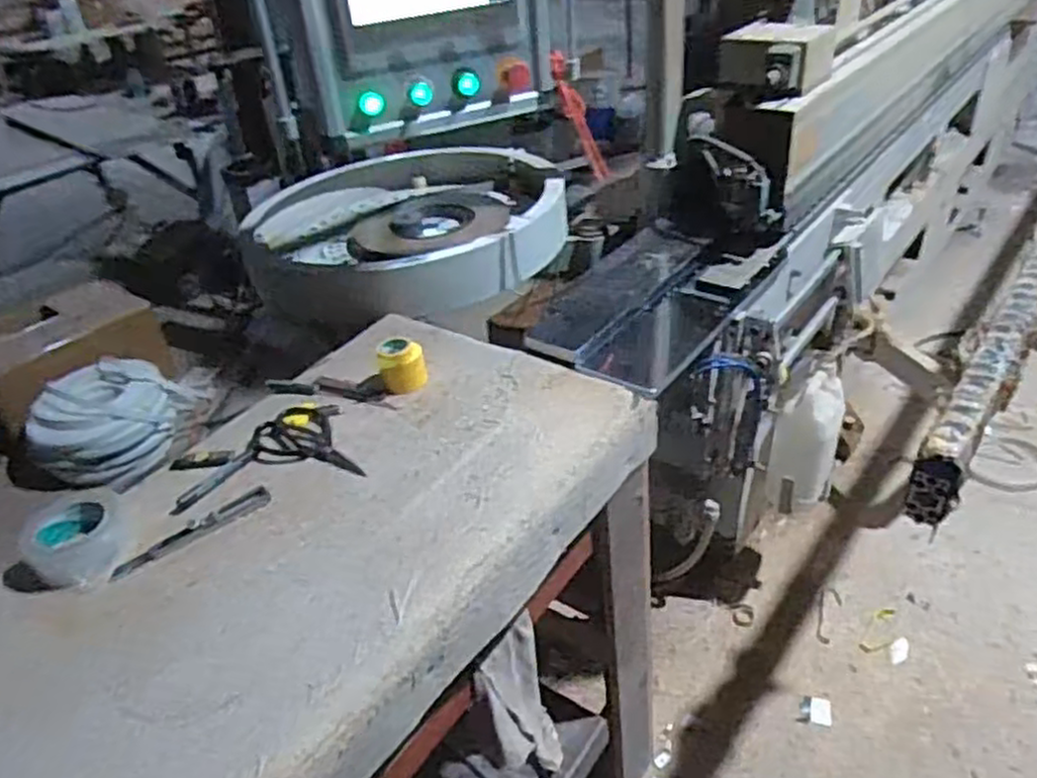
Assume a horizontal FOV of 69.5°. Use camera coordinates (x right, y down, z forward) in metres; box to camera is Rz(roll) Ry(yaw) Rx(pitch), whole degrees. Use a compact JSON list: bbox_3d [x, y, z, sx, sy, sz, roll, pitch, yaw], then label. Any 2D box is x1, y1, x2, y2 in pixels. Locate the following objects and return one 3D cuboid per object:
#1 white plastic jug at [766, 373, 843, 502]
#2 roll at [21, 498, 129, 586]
[{"bbox_3d":[0.633,0.118,1.644,0.126,0.314,0.114,17,15,29],"label":"white plastic jug"},{"bbox_3d":[-0.535,0.183,0.913,0.115,0.050,0.123,-3,35,2],"label":"roll"}]

